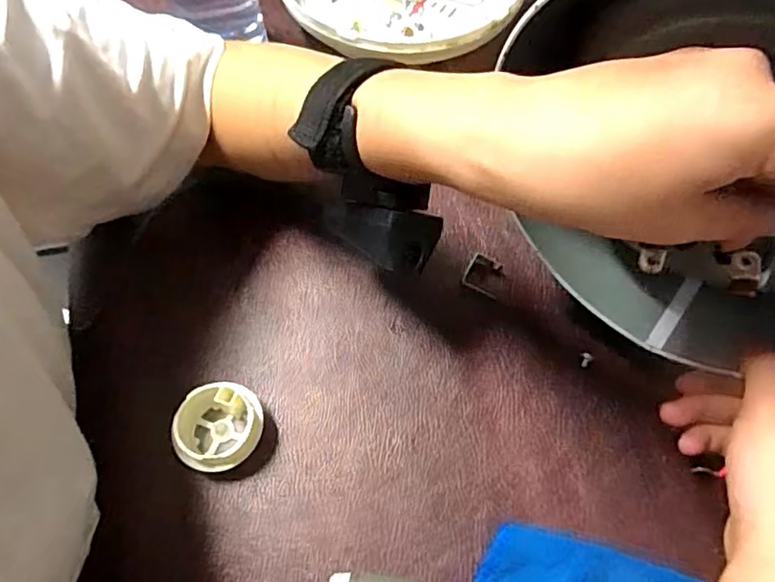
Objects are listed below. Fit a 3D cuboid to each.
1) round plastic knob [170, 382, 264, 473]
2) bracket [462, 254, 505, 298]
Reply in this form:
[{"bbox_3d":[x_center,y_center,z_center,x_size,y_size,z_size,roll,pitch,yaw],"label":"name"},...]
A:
[{"bbox_3d":[-0.091,0.076,0.317,0.045,0.025,0.044,0,61,1],"label":"round plastic knob"},{"bbox_3d":[0.062,-0.010,0.372,0.022,0.008,0.024,24,65,13],"label":"bracket"}]

